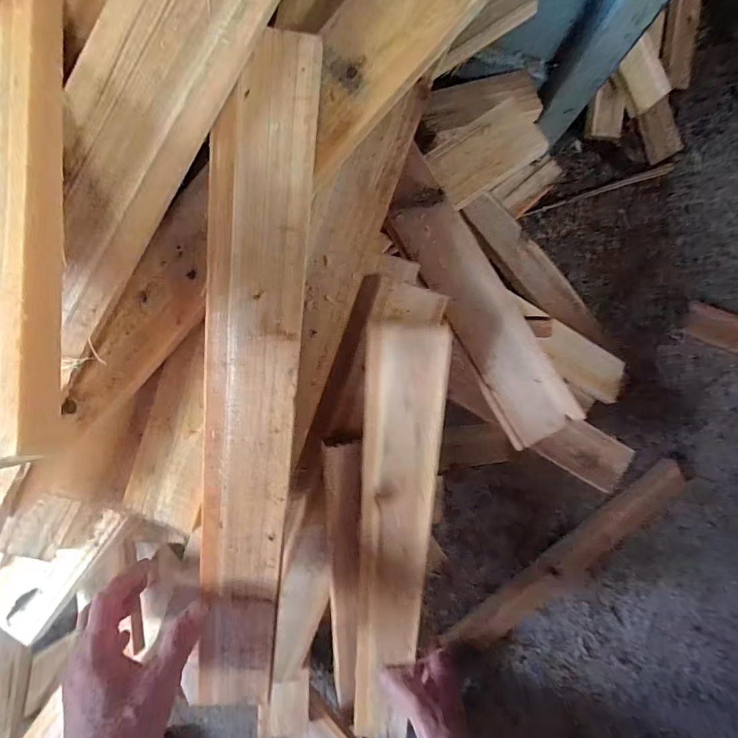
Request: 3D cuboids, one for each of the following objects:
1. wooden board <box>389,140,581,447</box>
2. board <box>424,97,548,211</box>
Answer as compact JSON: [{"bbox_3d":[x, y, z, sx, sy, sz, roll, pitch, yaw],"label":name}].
[{"bbox_3d":[0.090,-0.062,0.362,0.060,0.012,0.263,-29,83,14],"label":"wooden board"},{"bbox_3d":[0.113,-0.210,0.403,0.098,0.012,0.063,-29,92,11],"label":"board"}]

